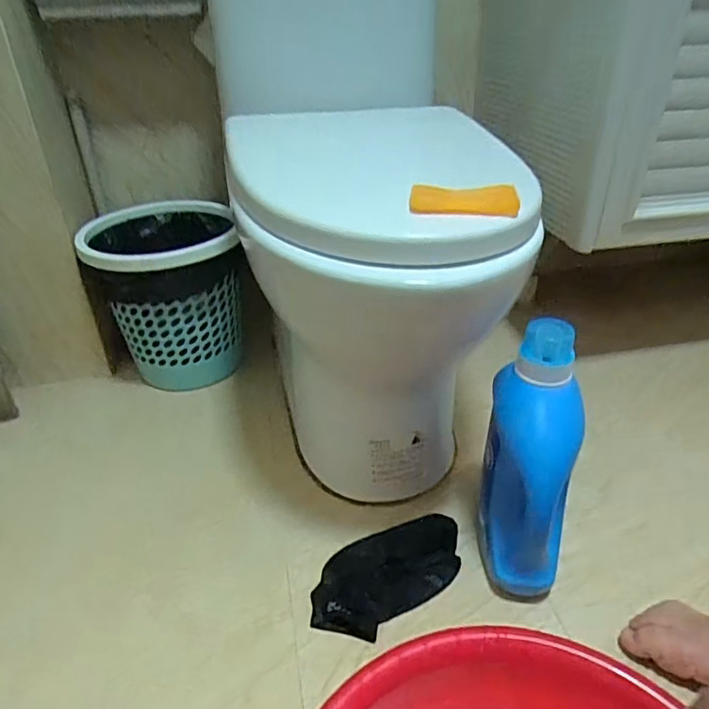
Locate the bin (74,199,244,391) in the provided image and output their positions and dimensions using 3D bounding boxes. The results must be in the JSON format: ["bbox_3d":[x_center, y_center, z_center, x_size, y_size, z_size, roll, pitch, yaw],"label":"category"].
[{"bbox_3d":[-0.325,-0.097,0.964,0.226,0.271,0.230,-11,33,-15],"label":"bin"}]

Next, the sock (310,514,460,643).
[{"bbox_3d":[0.039,0.262,0.668,0.199,0.027,0.108,-20,36,-28],"label":"sock"}]

